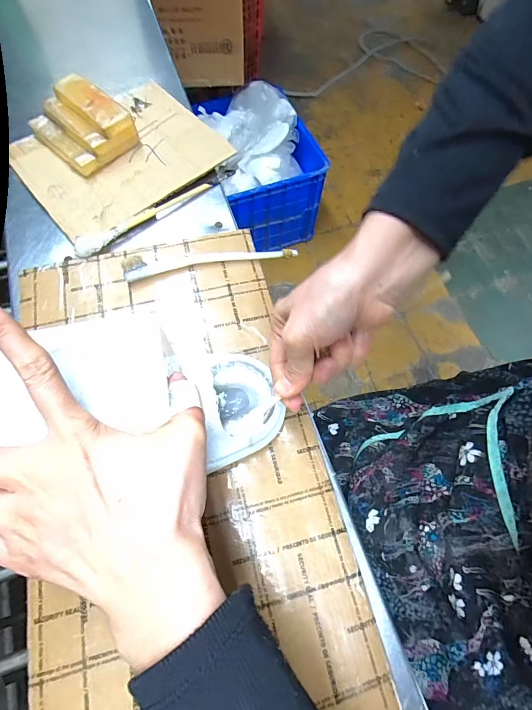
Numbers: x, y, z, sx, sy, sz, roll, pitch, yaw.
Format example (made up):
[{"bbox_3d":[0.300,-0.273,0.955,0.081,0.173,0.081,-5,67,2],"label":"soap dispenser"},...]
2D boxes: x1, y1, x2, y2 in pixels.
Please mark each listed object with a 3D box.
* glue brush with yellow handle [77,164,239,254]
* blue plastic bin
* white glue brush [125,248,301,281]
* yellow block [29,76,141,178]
[{"bbox_3d":[-0.114,-0.157,0.383,0.193,0.015,0.018,-37,73,-15],"label":"glue brush with yellow handle"},{"bbox_3d":[-0.021,-0.601,1.195,0.299,0.346,0.367,-21,70,-10],"label":"blue plastic bin"},{"bbox_3d":[-0.053,-0.096,0.353,0.167,0.015,0.019,-11,68,-6],"label":"white glue brush"},{"bbox_3d":[-0.208,-0.256,0.397,0.101,0.040,0.079,39,72,14],"label":"yellow block"}]

